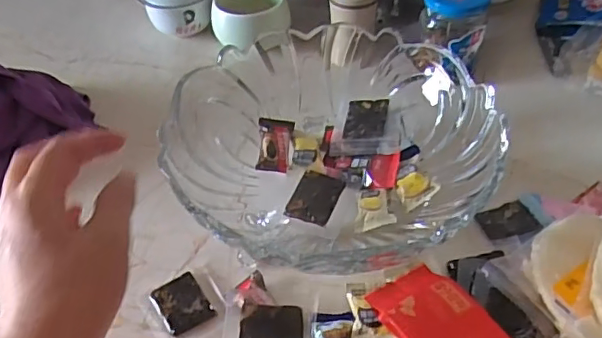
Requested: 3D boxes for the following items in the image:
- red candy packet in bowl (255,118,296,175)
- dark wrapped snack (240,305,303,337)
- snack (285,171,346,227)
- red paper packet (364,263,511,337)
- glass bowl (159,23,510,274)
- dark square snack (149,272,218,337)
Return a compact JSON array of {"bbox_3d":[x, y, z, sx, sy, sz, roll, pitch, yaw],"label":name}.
[{"bbox_3d":[-0.021,-0.020,0.450,0.028,0.008,0.044,12,64,-15],"label":"red candy packet in bowl"},{"bbox_3d":[-0.019,0.107,0.373,0.040,0.014,0.033,-1,46,1],"label":"dark wrapped snack"},{"bbox_3d":[0.010,0.021,0.413,0.031,0.010,0.042,17,49,18],"label":"snack"},{"bbox_3d":[0.091,0.101,0.350,0.051,0.012,0.101,-28,45,-18],"label":"red paper packet"},{"bbox_3d":[0.016,-0.016,0.435,0.222,0.098,0.204,-1,46,1],"label":"glass bowl"},{"bbox_3d":[-0.085,0.096,0.398,0.033,0.008,0.042,-27,51,-22],"label":"dark square snack"}]

